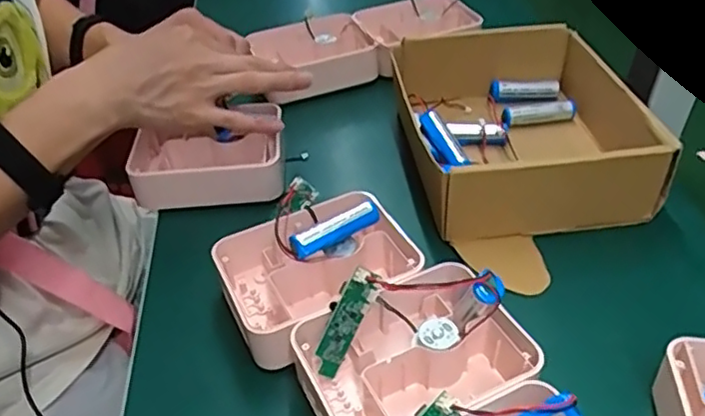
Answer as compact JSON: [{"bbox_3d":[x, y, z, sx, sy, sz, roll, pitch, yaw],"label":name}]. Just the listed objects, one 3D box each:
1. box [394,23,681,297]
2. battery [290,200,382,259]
[{"bbox_3d":[0.142,-0.081,0.583,0.187,0.086,0.257,-8,43,-5],"label":"box"},{"bbox_3d":[-0.014,0.015,0.451,0.070,0.019,0.016,-28,48,-25],"label":"battery"}]

